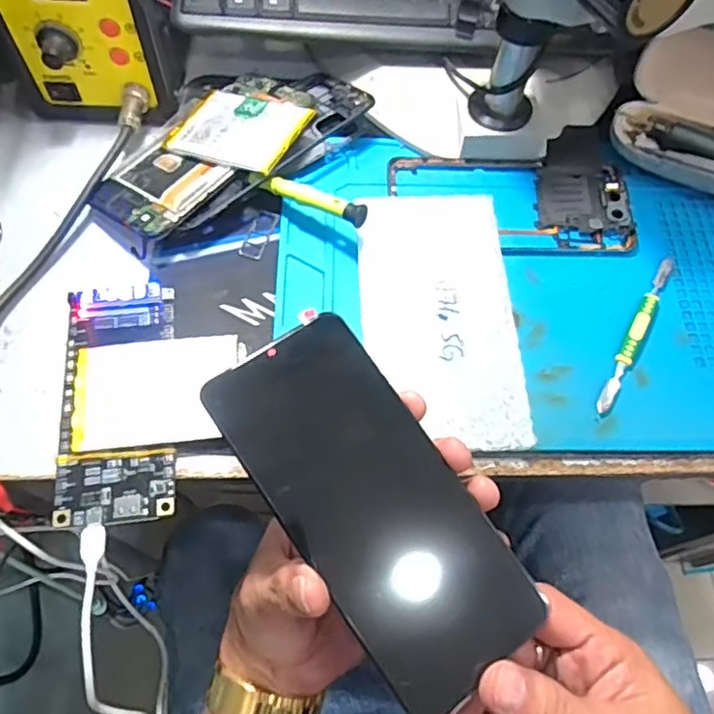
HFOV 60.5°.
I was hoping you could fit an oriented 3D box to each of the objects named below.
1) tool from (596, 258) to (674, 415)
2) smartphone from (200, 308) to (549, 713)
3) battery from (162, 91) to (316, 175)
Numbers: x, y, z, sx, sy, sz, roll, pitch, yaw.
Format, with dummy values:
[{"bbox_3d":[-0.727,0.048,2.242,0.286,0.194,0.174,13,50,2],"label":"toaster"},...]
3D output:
[{"bbox_3d":[0.174,-0.017,0.378,0.011,0.008,0.121,30,67,12],"label":"tool"},{"bbox_3d":[0.008,0.060,0.255,0.071,0.014,0.157,-33,82,-13],"label":"smartphone"},{"bbox_3d":[-0.081,-0.156,0.418,0.085,0.005,0.063,21,66,19],"label":"battery"}]

